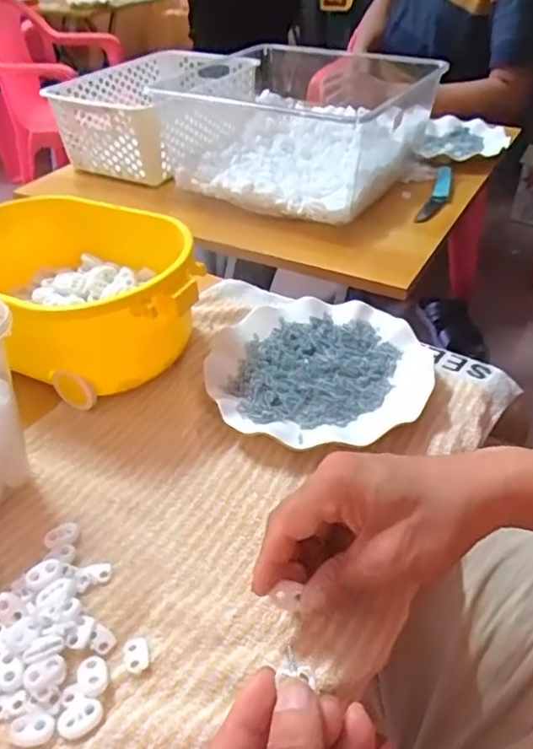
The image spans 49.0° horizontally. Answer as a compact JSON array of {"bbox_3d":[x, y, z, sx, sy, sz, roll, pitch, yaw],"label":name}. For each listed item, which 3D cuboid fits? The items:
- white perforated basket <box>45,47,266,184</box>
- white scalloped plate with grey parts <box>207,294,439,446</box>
[{"bbox_3d":[-0.161,-0.408,0.915,0.231,0.108,0.314,14,42,19],"label":"white perforated basket"},{"bbox_3d":[0.043,-0.005,0.491,0.180,0.020,0.175,-2,40,1],"label":"white scalloped plate with grey parts"}]

